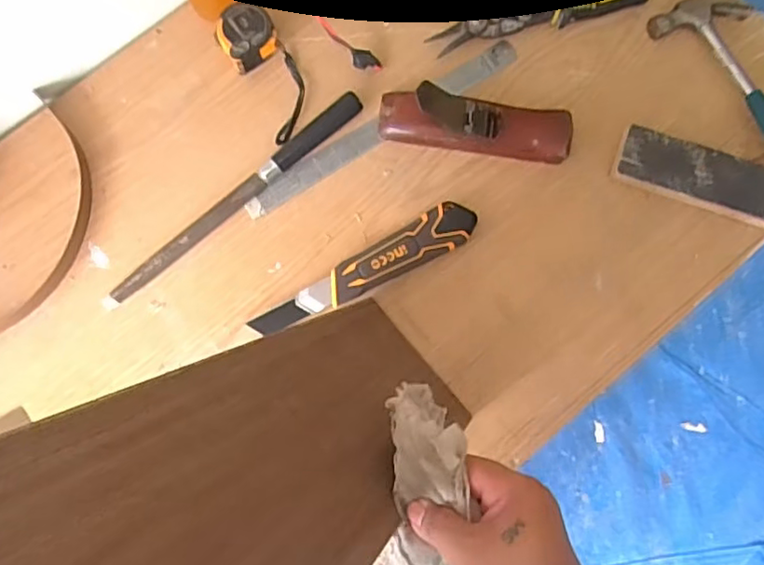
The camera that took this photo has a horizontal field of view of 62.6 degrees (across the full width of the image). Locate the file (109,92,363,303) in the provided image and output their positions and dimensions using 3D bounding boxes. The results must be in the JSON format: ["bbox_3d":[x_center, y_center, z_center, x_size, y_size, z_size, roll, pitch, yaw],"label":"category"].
[{"bbox_3d":[-0.150,-0.090,0.646,0.317,0.021,0.024,-39,81,-7],"label":"file"}]

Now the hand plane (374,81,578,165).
[{"bbox_3d":[0.094,-0.163,0.637,0.193,0.061,0.052,10,79,2],"label":"hand plane"}]

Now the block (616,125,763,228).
[{"bbox_3d":[0.332,-0.107,0.644,0.176,0.023,0.062,22,80,4],"label":"block"}]

